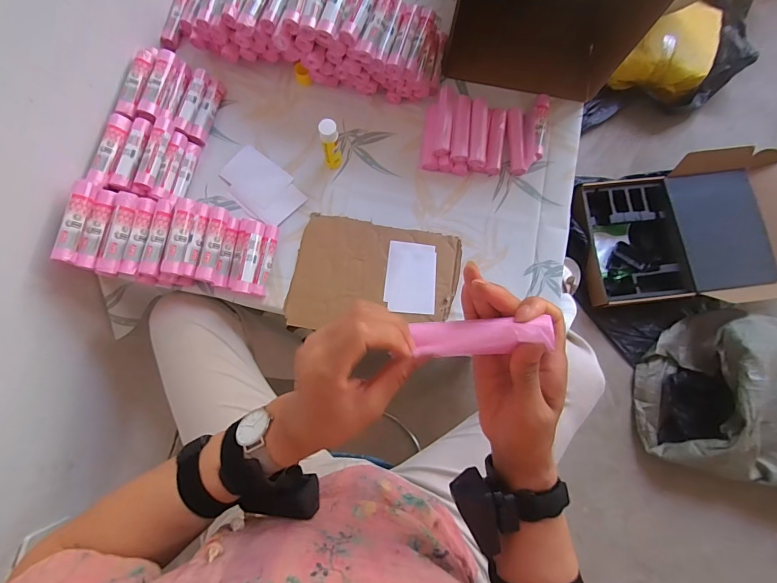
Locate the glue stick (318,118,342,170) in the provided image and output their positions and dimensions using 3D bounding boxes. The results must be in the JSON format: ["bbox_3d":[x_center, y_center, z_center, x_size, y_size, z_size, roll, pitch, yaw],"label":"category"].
[{"bbox_3d":[-0.096,-0.243,0.634,0.030,0.105,0.027,-13,80,-3],"label":"glue stick"}]

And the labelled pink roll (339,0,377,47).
[{"bbox_3d":[-0.040,-0.443,0.593,0.029,0.022,0.119,23,80,3],"label":"labelled pink roll"}]

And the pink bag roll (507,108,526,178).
[{"bbox_3d":[0.235,-0.278,0.701,0.027,0.024,0.125,1,79,-1],"label":"pink bag roll"}]

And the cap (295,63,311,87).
[{"bbox_3d":[-0.155,-0.392,0.684,0.025,0.036,0.022,-18,80,-4],"label":"cap"}]

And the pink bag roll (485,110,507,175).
[{"bbox_3d":[0.197,-0.275,0.701,0.030,0.022,0.123,7,79,0],"label":"pink bag roll"}]

